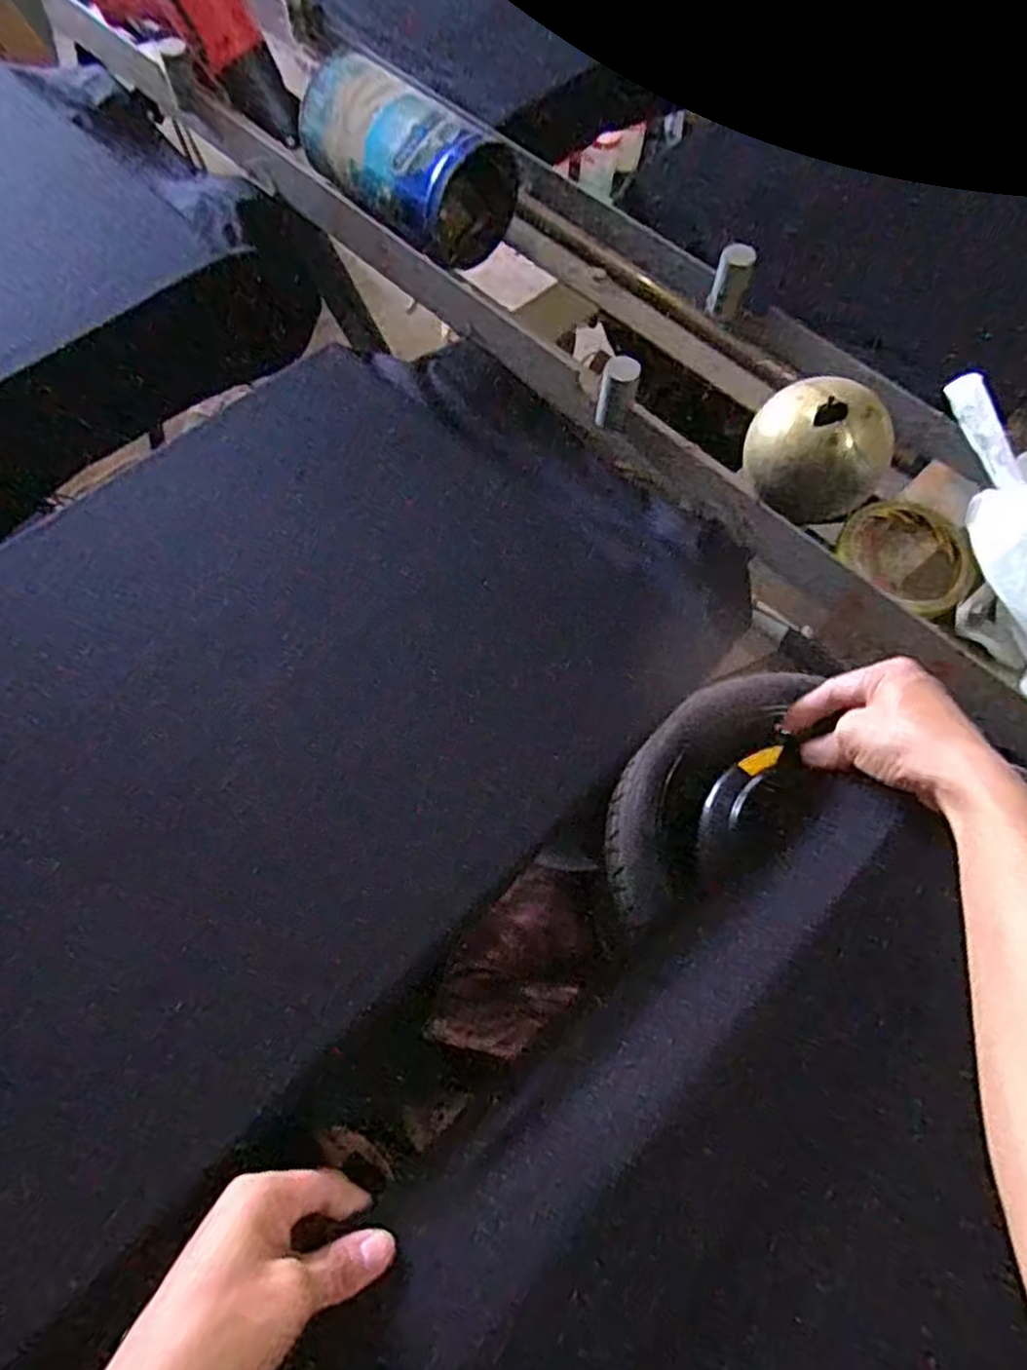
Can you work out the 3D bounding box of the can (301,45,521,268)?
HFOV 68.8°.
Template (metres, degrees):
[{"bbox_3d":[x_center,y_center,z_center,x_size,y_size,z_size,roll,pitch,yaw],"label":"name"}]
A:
[{"bbox_3d":[-0.103,-0.482,0.701,0.198,0.112,0.113,42,72,16],"label":"can"}]

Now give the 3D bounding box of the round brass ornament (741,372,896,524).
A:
[{"bbox_3d":[0.207,-0.159,0.521,0.098,0.080,0.076,26,68,10],"label":"round brass ornament"}]

